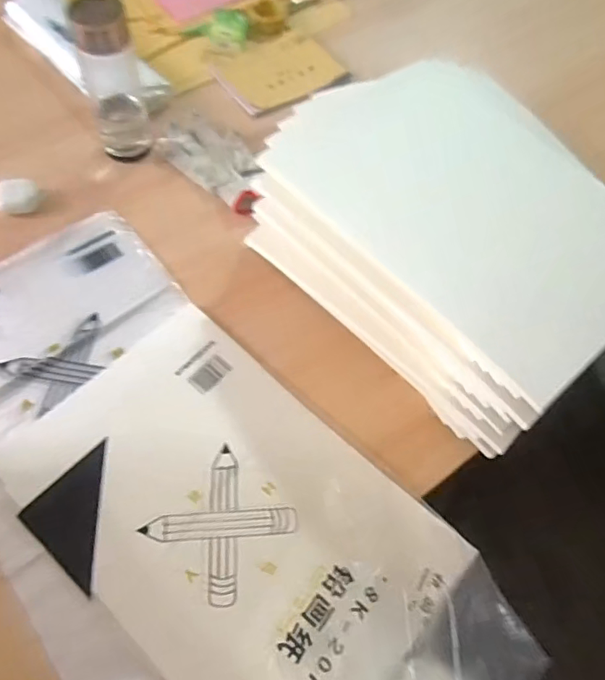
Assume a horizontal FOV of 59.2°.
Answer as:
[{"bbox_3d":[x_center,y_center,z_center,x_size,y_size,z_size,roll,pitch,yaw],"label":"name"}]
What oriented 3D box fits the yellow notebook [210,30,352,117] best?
[{"bbox_3d":[-0.038,-0.433,0.848,0.188,0.012,0.155,-28,68,-19],"label":"yellow notebook"}]

